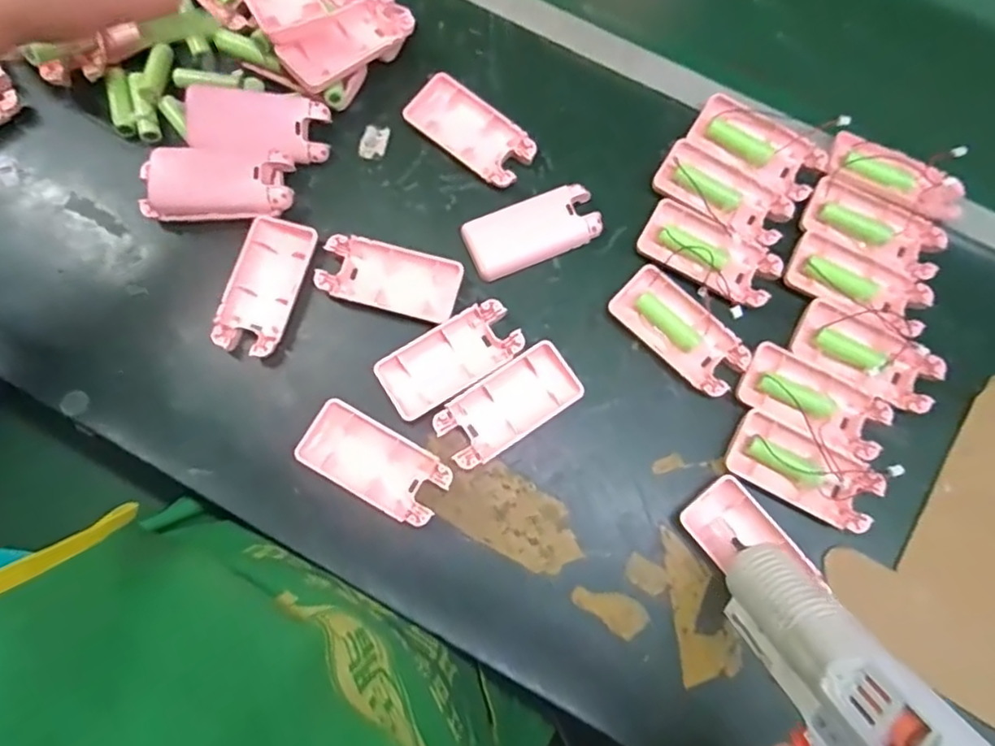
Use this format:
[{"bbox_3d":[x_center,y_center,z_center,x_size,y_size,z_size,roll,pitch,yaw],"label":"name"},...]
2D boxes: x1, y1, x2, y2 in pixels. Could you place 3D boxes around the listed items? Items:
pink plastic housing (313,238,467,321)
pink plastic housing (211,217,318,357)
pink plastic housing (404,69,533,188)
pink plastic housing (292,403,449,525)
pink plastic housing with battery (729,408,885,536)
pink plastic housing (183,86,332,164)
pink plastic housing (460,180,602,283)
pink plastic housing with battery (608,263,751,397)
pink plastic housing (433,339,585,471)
[{"bbox_3d":[-0.074,-0.065,0.431,0.094,0.013,0.045,14,79,1],"label":"pink plastic housing"},{"bbox_3d":[-0.160,-0.058,0.432,0.045,0.017,0.095,17,79,2],"label":"pink plastic housing"},{"bbox_3d":[-0.019,-0.176,0.458,0.095,0.015,0.045,38,80,6],"label":"pink plastic housing"},{"bbox_3d":[-0.078,0.058,0.400,0.093,0.013,0.045,30,79,4],"label":"pink plastic housing"},{"bbox_3d":[0.196,0.065,0.403,0.092,0.014,0.043,29,79,4],"label":"pink plastic housing with battery"},{"bbox_3d":[-0.171,-0.174,0.434,0.099,0.012,0.052,3,78,-1],"label":"pink plastic housing"},{"bbox_3d":[0.024,-0.100,0.440,0.093,0.013,0.044,-23,80,-6],"label":"pink plastic housing"},{"bbox_3d":[0.124,-0.029,0.426,0.095,0.014,0.045,43,81,7],"label":"pink plastic housing with battery"},{"bbox_3d":[0.007,0.022,0.412,0.095,0.015,0.045,-33,81,-7],"label":"pink plastic housing"}]

